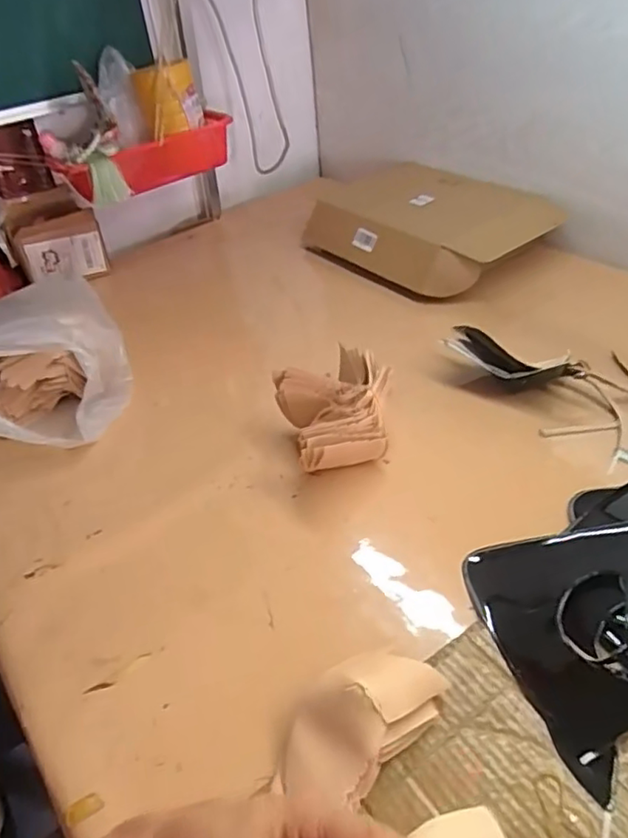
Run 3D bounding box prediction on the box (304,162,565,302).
[{"bbox_3d":[0.188,-0.355,1.088,0.276,0.099,0.430,-25,42,-22],"label":"box"}]

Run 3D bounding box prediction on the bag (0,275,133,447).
[{"bbox_3d":[-0.371,-0.089,0.797,0.211,0.154,0.308,-15,39,-11],"label":"bag"}]

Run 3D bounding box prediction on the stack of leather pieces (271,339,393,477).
[{"bbox_3d":[0.026,-0.004,0.689,0.122,0.095,0.152,-15,39,-11],"label":"stack of leather pieces"}]

